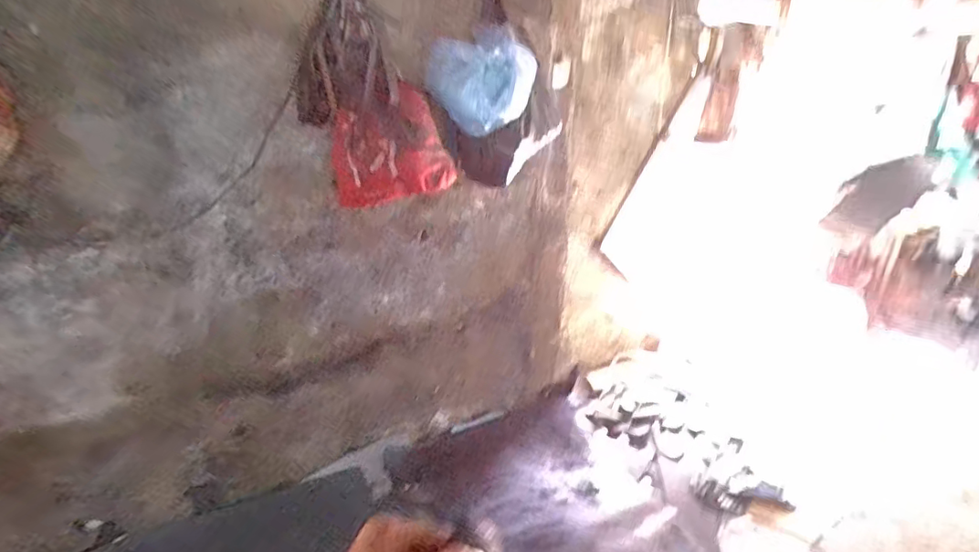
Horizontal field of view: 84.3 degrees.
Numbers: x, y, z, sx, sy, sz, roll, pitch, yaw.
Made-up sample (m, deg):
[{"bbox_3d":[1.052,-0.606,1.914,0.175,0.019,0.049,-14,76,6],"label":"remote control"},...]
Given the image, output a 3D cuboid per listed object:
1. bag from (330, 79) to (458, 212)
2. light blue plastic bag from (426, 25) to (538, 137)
[{"bbox_3d":[-0.282,-0.368,1.597,0.335,0.343,0.241,-4,23,-11],"label":"bag"},{"bbox_3d":[-0.021,-0.609,1.670,0.234,0.276,0.258,16,27,34],"label":"light blue plastic bag"}]

